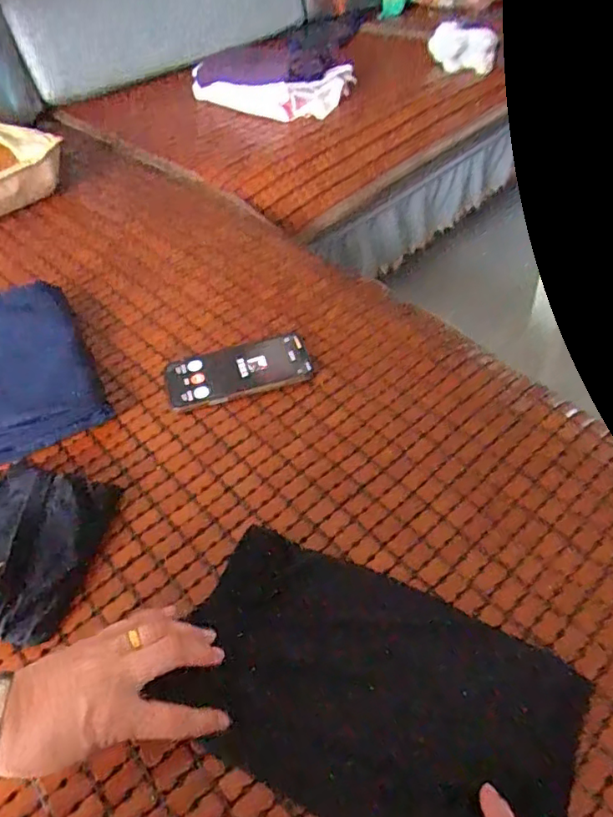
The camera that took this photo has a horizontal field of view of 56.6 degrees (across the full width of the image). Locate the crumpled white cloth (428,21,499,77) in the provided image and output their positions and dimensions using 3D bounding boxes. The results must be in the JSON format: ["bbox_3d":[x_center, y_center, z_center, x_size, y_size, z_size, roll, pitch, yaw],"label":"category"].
[{"bbox_3d":[0.367,-0.836,1.320,0.079,0.084,0.147,-30,52,-23],"label":"crumpled white cloth"}]

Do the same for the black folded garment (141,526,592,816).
[{"bbox_3d":[0.043,0.205,0.414,0.279,0.014,0.169,19,51,20],"label":"black folded garment"}]

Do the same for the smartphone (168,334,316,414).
[{"bbox_3d":[-0.077,-0.043,0.639,0.159,0.015,0.080,-13,47,-9],"label":"smartphone"}]

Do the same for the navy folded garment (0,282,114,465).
[{"bbox_3d":[-0.348,-0.045,0.641,0.190,0.043,0.259,-23,49,-17],"label":"navy folded garment"}]

